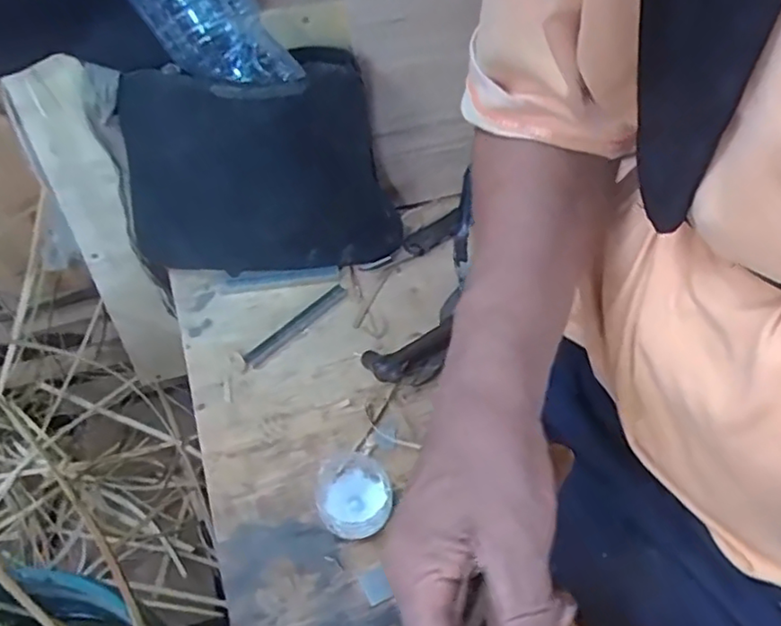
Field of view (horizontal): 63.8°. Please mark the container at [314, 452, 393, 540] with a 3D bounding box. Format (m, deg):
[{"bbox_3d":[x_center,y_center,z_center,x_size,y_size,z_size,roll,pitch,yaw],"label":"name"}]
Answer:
[{"bbox_3d":[-0.027,0.137,0.471,0.055,0.018,0.064,-21,57,-14],"label":"container"}]

